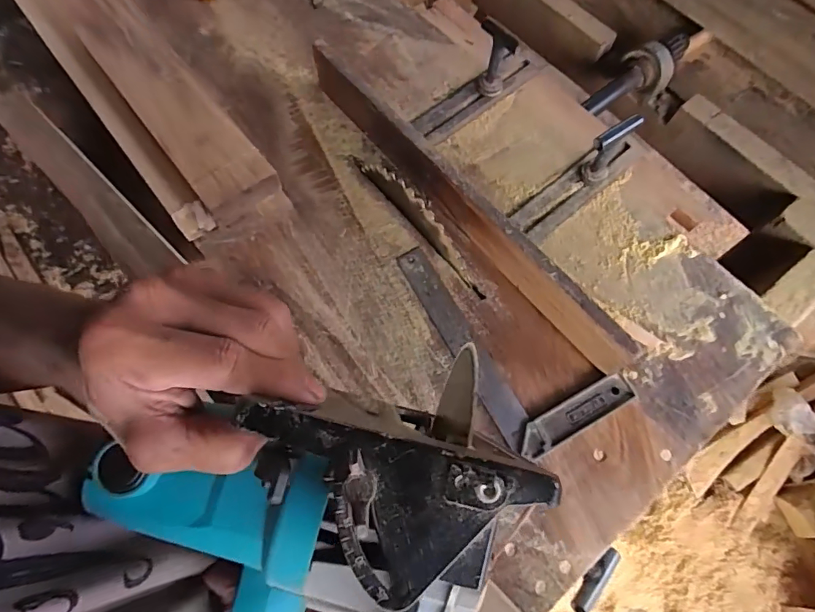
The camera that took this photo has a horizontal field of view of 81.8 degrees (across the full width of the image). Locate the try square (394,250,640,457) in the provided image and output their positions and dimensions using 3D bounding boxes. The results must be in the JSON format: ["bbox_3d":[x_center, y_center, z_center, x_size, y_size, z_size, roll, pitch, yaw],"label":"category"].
[{"bbox_3d":[0.144,0.027,0.680,0.182,0.017,0.343,-29,73,-11],"label":"try square"}]

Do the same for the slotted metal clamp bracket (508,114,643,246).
[{"bbox_3d":[0.280,-0.217,0.721,0.242,0.113,0.069,-41,75,-14],"label":"slotted metal clamp bracket"}]

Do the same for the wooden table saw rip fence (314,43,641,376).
[{"bbox_3d":[0.070,-0.151,0.698,0.038,0.108,0.645,-40,75,-14],"label":"wooden table saw rip fence"}]

